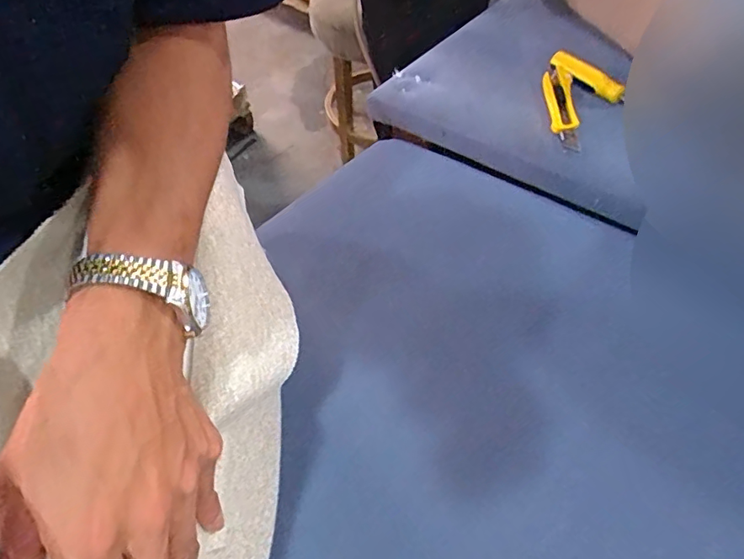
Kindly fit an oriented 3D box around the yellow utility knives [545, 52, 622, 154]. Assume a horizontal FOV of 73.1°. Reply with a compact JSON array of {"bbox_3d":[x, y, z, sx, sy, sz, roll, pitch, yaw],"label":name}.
[{"bbox_3d":[0.285,-0.243,0.669,0.100,0.030,0.204,4,51,5],"label":"yellow utility knives"}]

